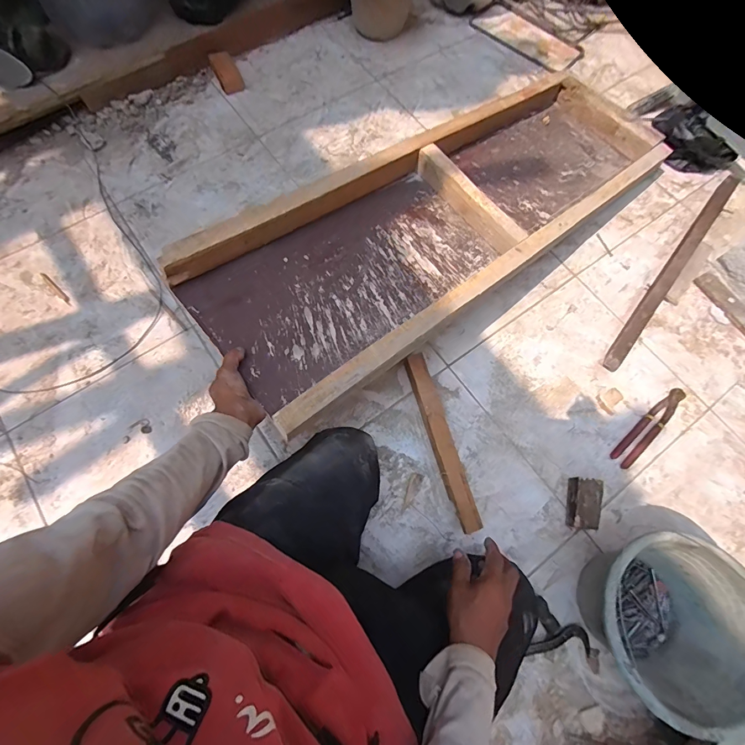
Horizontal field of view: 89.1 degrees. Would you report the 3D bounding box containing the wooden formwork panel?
[{"bbox_3d":[0.188,-0.348,0.794,1.119,0.071,0.350,-37,76,-21],"label":"wooden formwork panel"}]

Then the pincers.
[{"bbox_3d":[0.575,0.112,0.785,0.217,0.019,0.043,-41,78,-14],"label":"pincers"}]

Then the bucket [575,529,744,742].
[{"bbox_3d":[0.449,0.385,0.604,0.234,0.172,0.233,1,72,-2],"label":"bucket"}]

